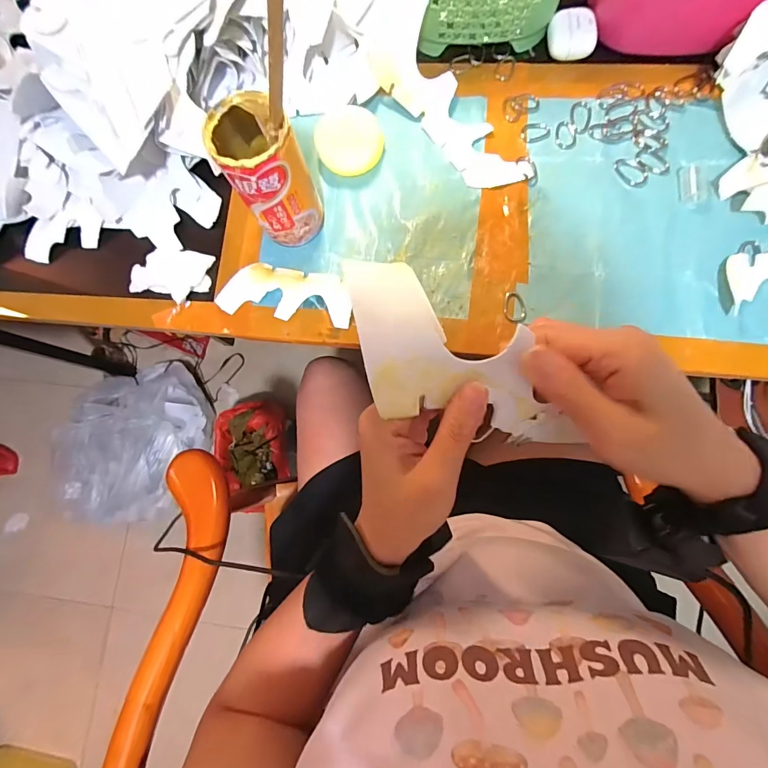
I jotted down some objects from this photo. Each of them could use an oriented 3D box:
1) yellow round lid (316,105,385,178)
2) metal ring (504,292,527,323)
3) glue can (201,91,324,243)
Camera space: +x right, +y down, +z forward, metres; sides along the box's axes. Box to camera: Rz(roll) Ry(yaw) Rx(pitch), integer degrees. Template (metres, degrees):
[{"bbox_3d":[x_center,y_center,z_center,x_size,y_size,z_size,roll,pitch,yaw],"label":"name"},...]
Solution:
[{"bbox_3d":[-0.034,-0.247,0.403,0.064,0.012,0.064,-19,116,2],"label":"yellow round lid"},{"bbox_3d":[0.127,-0.074,0.382,0.022,0.004,0.029,5,81,5],"label":"metal ring"},{"bbox_3d":[-0.098,-0.185,0.358,0.065,0.123,0.066,-27,81,1],"label":"glue can"}]

